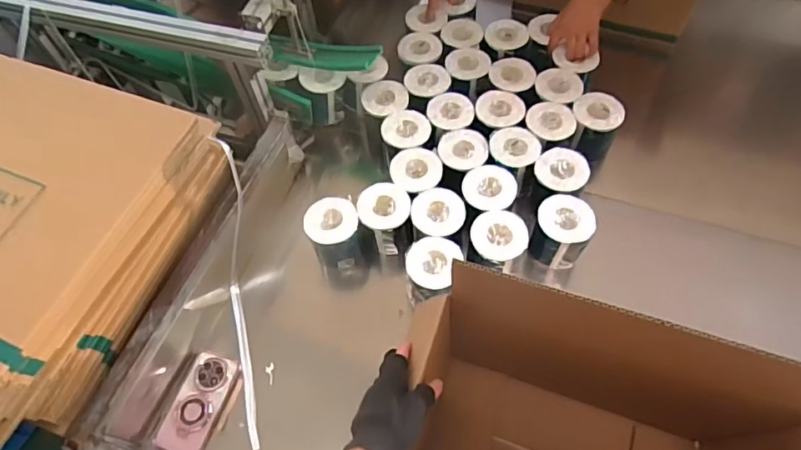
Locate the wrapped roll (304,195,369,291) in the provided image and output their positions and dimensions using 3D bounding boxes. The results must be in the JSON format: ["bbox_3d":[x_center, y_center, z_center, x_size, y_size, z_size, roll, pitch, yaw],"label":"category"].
[{"bbox_3d":[-0.116,0.041,1.016,0.089,0.189,0.108,-18,60,-6],"label":"wrapped roll"}]

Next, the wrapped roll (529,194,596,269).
[{"bbox_3d":[0.286,0.013,0.941,0.092,0.091,0.100,-2,60,3],"label":"wrapped roll"}]

